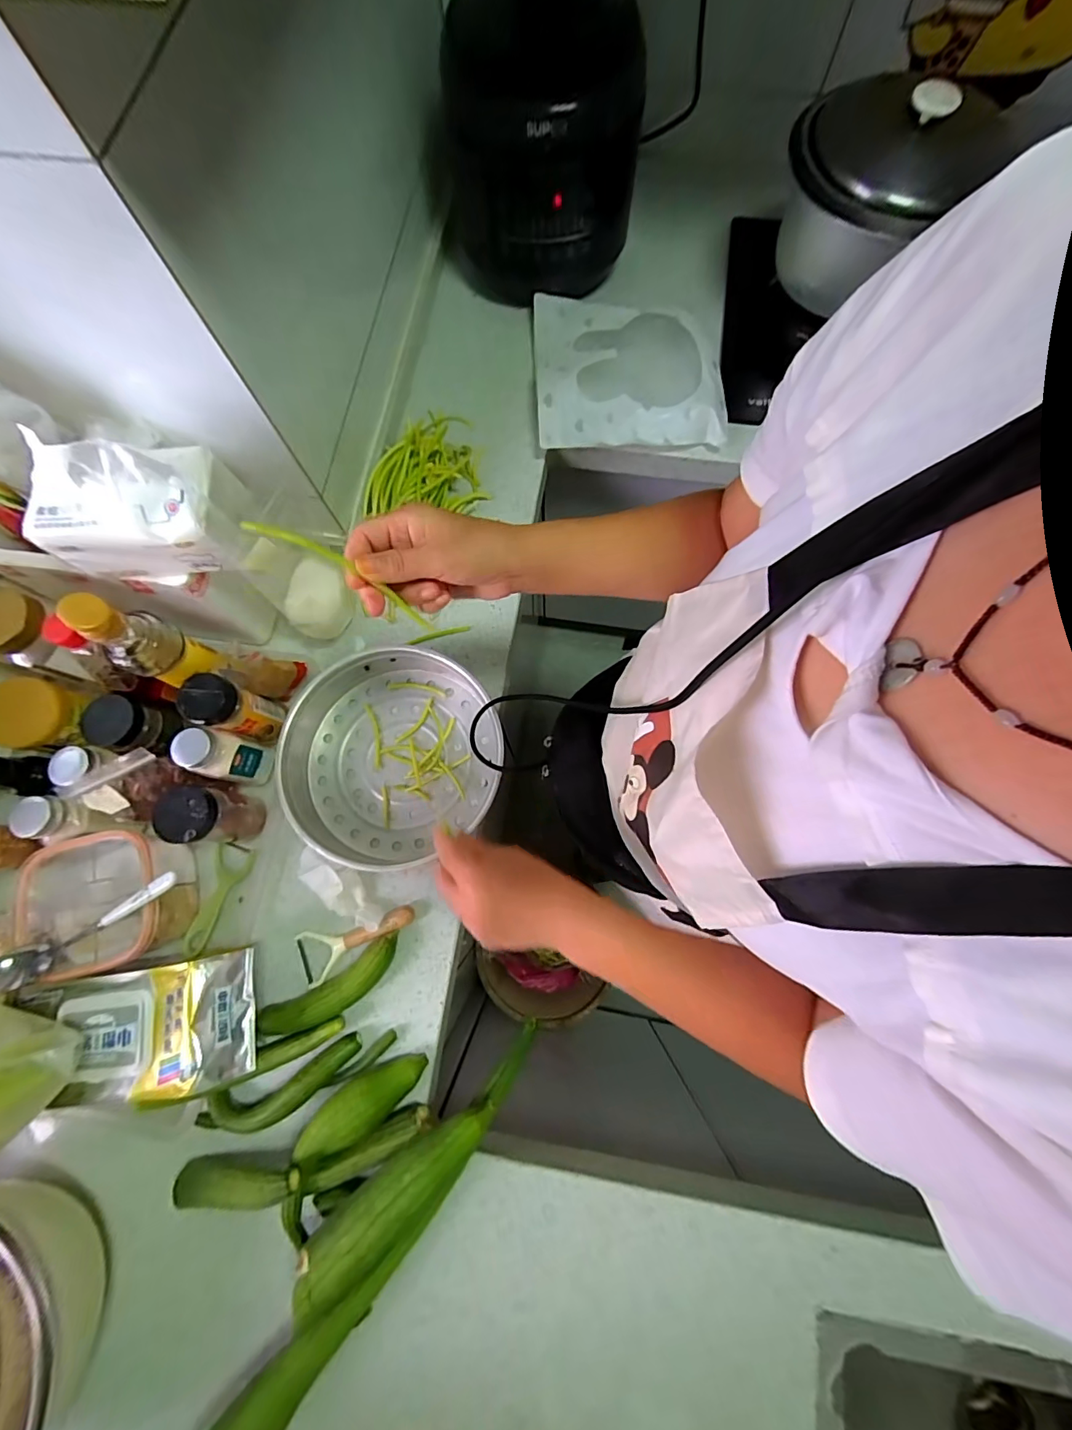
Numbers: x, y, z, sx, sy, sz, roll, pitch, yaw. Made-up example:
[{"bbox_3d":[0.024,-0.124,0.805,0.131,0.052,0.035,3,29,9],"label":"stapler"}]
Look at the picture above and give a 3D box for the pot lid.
[{"bbox_3d":[0.444,-0.710,0.581,0.237,0.064,0.225,0,76,1],"label":"pot lid"}]

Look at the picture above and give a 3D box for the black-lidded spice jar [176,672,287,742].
[{"bbox_3d":[-0.343,-0.006,0.556,0.051,0.127,0.053,0,76,1],"label":"black-lidded spice jar"}]

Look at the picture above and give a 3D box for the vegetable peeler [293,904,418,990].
[{"bbox_3d":[-0.209,0.259,0.554,0.142,0.025,0.057,-21,76,-4],"label":"vegetable peeler"}]

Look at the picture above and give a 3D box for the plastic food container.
[{"bbox_3d":[-0.468,0.205,0.535,0.124,0.098,0.135,-12,76,-2],"label":"plastic food container"}]

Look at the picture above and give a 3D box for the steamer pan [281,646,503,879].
[{"bbox_3d":[-0.175,0.044,0.586,0.257,0.068,0.255,0,76,1],"label":"steamer pan"}]

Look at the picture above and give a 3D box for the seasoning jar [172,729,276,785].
[{"bbox_3d":[-0.358,0.051,0.559,0.047,0.115,0.049,0,76,1],"label":"seasoning jar"}]

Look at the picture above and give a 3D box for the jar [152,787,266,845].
[{"bbox_3d":[-0.369,0.115,0.551,0.057,0.112,0.062,5,76,2],"label":"jar"}]

